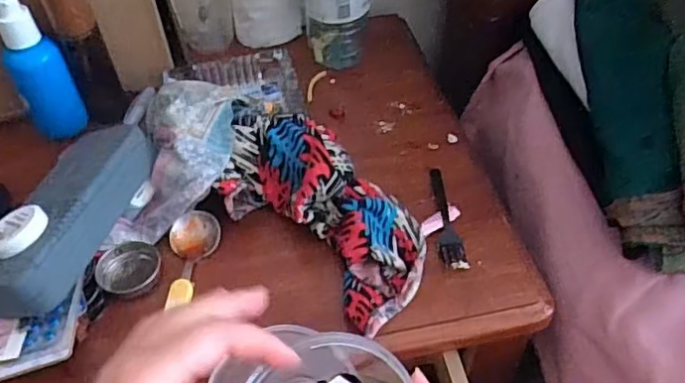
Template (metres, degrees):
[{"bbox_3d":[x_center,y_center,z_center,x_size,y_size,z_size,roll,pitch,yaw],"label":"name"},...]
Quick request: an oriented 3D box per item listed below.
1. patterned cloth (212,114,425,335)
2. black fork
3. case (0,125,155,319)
[{"bbox_3d":[-0.014,0.011,0.455,0.101,0.069,0.192,-36,71,-27],"label":"patterned cloth"},{"bbox_3d":[0.080,0.017,0.478,0.020,0.006,0.100,-6,48,-4],"label":"black fork"},{"bbox_3d":[-0.195,0.013,0.414,0.068,0.034,0.154,10,49,10],"label":"case"}]

